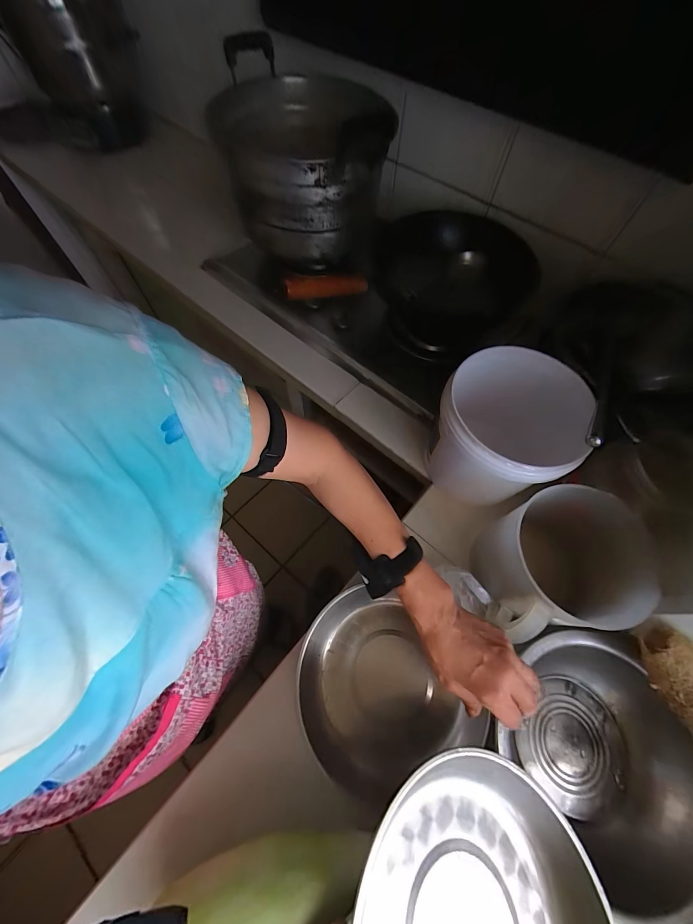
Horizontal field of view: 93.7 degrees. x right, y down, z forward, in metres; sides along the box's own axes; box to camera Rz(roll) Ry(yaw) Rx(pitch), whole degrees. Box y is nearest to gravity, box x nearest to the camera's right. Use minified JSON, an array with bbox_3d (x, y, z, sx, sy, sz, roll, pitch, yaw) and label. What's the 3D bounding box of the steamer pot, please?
[{"bbox_3d":[-0.098,-0.635,0.696,0.320,0.248,0.384,-8,66,-3],"label":"steamer pot"}]

